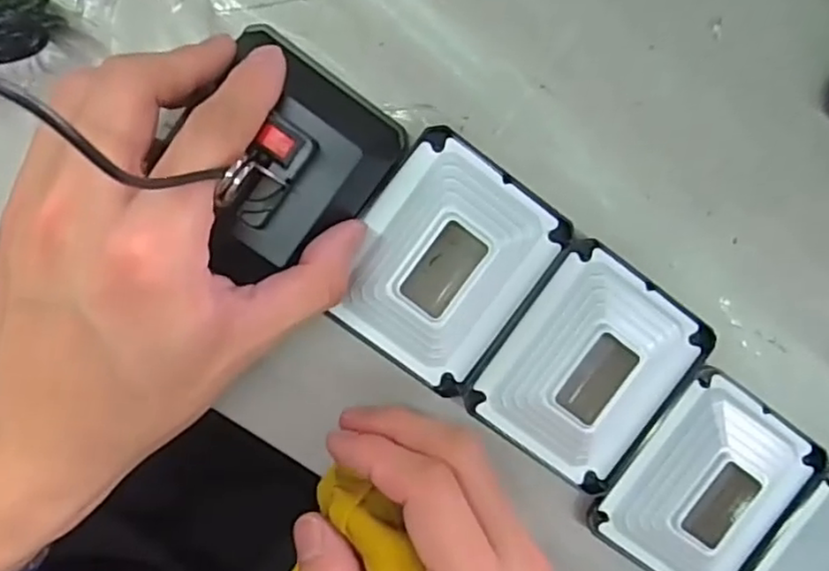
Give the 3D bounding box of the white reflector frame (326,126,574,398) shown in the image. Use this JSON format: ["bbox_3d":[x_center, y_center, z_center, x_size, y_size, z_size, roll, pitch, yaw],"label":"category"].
[{"bbox_3d":[0.012,-0.007,0.245,0.068,0.016,0.081,36,93,-8],"label":"white reflector frame"}]

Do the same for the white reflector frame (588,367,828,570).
[{"bbox_3d":[0.117,0.081,0.263,0.067,0.015,0.079,36,93,-8],"label":"white reflector frame"}]

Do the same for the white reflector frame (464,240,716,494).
[{"bbox_3d":[0.069,0.033,0.253,0.069,0.017,0.079,36,93,-8],"label":"white reflector frame"}]

